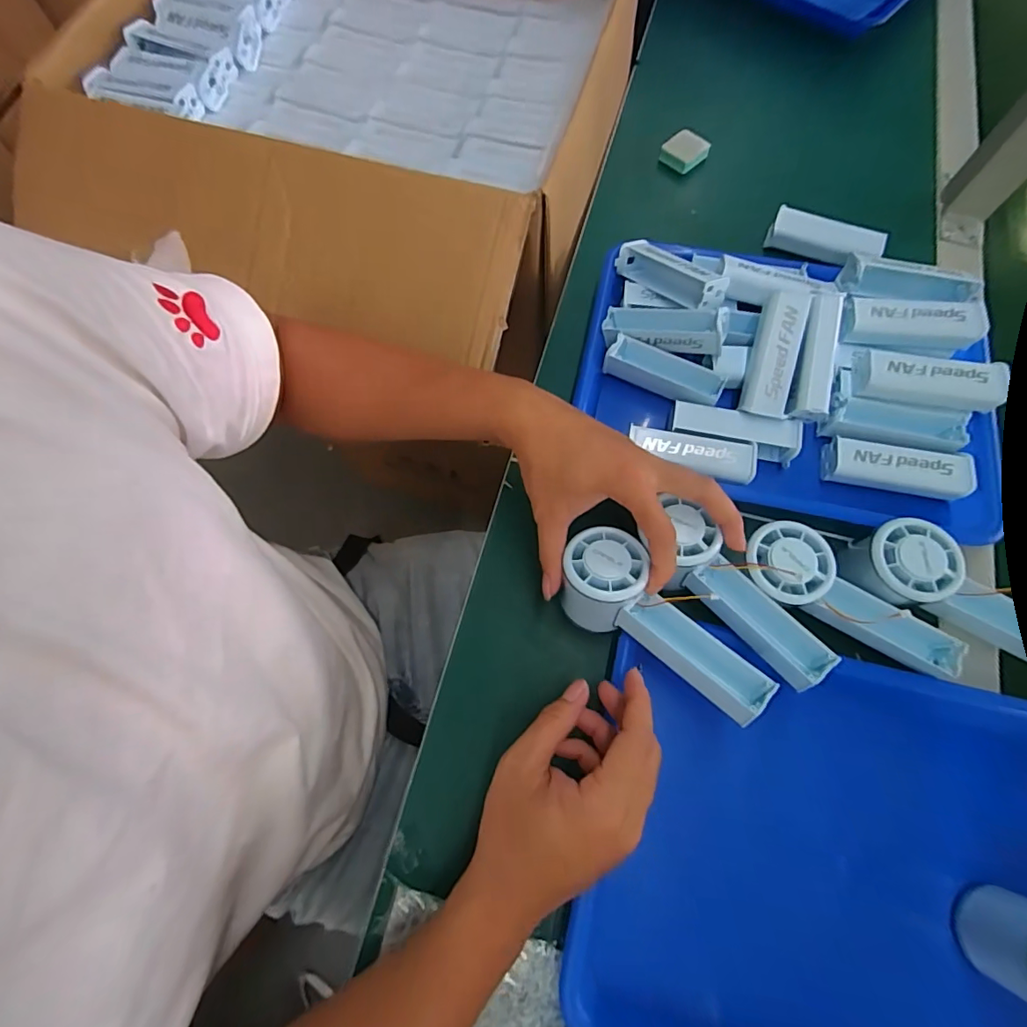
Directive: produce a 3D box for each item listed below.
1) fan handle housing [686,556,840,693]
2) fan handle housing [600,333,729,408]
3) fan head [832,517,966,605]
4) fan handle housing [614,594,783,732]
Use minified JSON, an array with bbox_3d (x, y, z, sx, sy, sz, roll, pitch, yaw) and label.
[{"bbox_3d":[0.163,0.069,0.331,0.031,0.023,0.096,-40,75,-12],"label":"fan handle housing"},{"bbox_3d":[0.130,-0.121,0.434,0.099,0.025,0.028,28,73,10],"label":"fan handle housing"},{"bbox_3d":[0.273,0.036,0.353,0.058,0.046,0.055,0,71,1],"label":"fan head"},{"bbox_3d":[0.115,0.089,0.321,0.097,0.024,0.031,36,75,27],"label":"fan handle housing"}]

